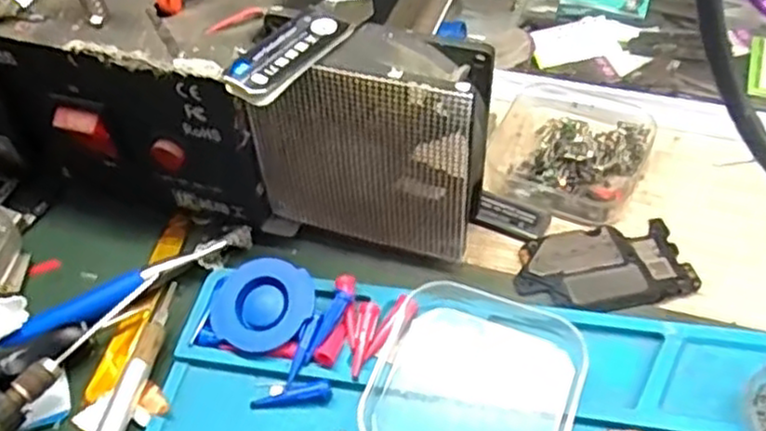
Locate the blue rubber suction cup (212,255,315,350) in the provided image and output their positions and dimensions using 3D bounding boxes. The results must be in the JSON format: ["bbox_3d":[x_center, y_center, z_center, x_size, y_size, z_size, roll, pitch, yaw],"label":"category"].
[{"bbox_3d":[-0.043,0.033,0.263,0.034,0.009,0.034,-5,66,11],"label":"blue rubber suction cup"}]

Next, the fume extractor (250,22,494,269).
[{"bbox_3d":[-0.004,-0.025,0.260,0.080,0.084,0.028,12,53,15],"label":"fume extractor"}]

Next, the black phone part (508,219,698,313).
[{"bbox_3d":[0.083,0.020,0.275,0.064,0.006,0.037,-12,50,-4],"label":"black phone part"}]

